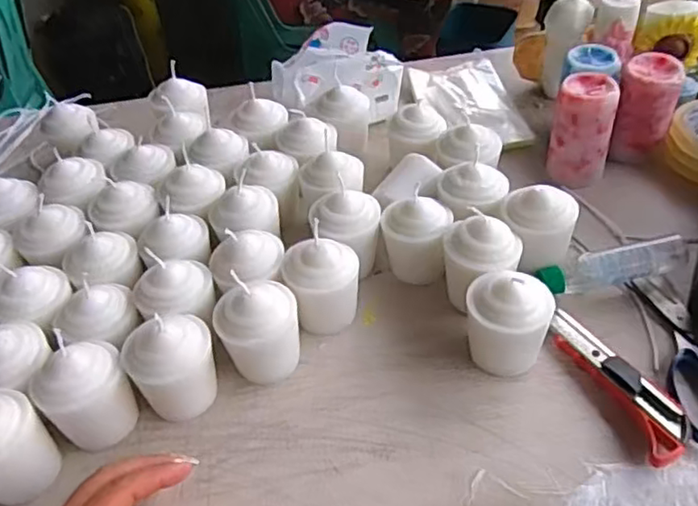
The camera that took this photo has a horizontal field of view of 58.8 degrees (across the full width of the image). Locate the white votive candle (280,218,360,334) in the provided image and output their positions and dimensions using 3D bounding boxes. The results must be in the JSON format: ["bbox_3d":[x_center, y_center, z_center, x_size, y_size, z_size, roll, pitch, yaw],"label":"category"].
[{"bbox_3d":[-0.020,0.025,0.475,0.055,0.069,0.053,-25,48,-18],"label":"white votive candle"}]

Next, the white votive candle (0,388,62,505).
[{"bbox_3d":[-0.224,0.123,0.395,0.051,0.074,0.055,-3,45,3],"label":"white votive candle"}]

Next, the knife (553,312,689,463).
[{"bbox_3d":[0.182,0.085,0.423,0.034,0.017,0.126,-17,46,-11],"label":"knife"}]

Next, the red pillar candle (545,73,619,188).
[{"bbox_3d":[0.217,-0.111,0.575,0.052,0.094,0.055,19,50,22],"label":"red pillar candle"}]

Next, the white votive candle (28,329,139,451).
[{"bbox_3d":[-0.177,0.094,0.420,0.046,0.072,0.053,21,51,24],"label":"white votive candle"}]

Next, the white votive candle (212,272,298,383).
[{"bbox_3d":[-0.062,0.059,0.442,0.057,0.072,0.047,-16,46,-10],"label":"white votive candle"}]

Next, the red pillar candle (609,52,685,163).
[{"bbox_3d":[0.277,-0.131,0.586,0.051,0.098,0.047,17,49,21],"label":"red pillar candle"}]

